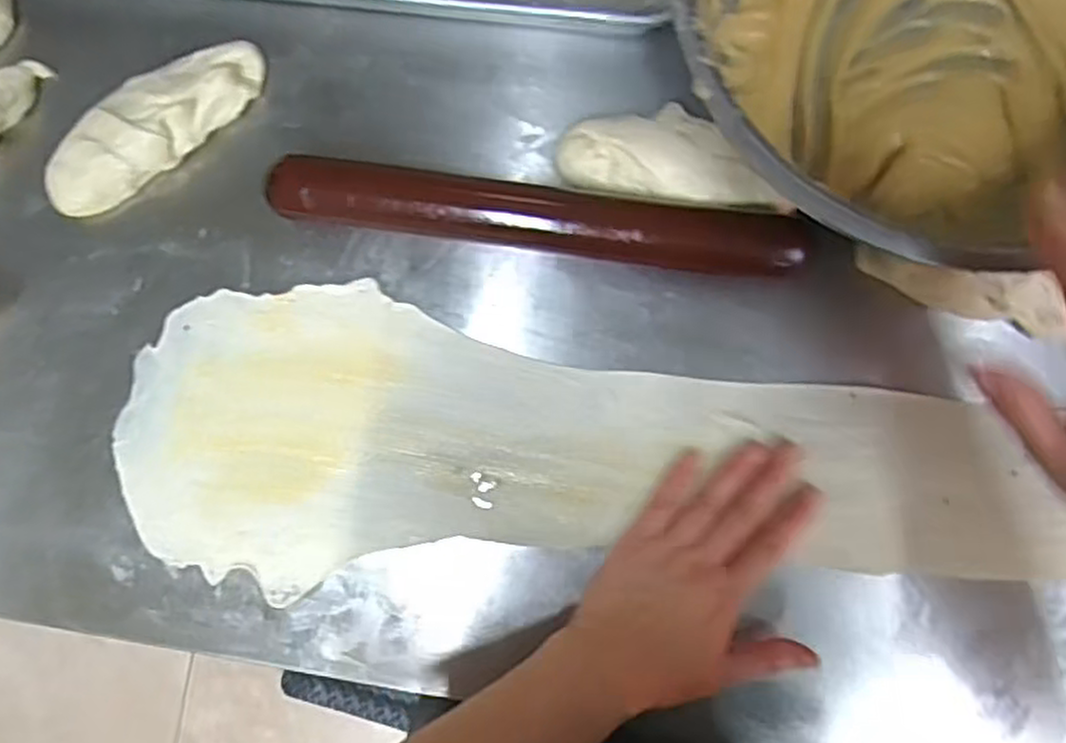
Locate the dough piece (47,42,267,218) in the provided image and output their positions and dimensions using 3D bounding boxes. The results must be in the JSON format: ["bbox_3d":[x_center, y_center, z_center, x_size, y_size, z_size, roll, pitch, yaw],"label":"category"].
[{"bbox_3d":[-0.241,-0.156,0.466,0.154,0.032,0.049,-34,85,2],"label":"dough piece"}]

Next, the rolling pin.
[{"bbox_3d":[0.005,-0.097,0.444,0.316,0.040,0.043,6,87,5],"label":"rolling pin"}]

